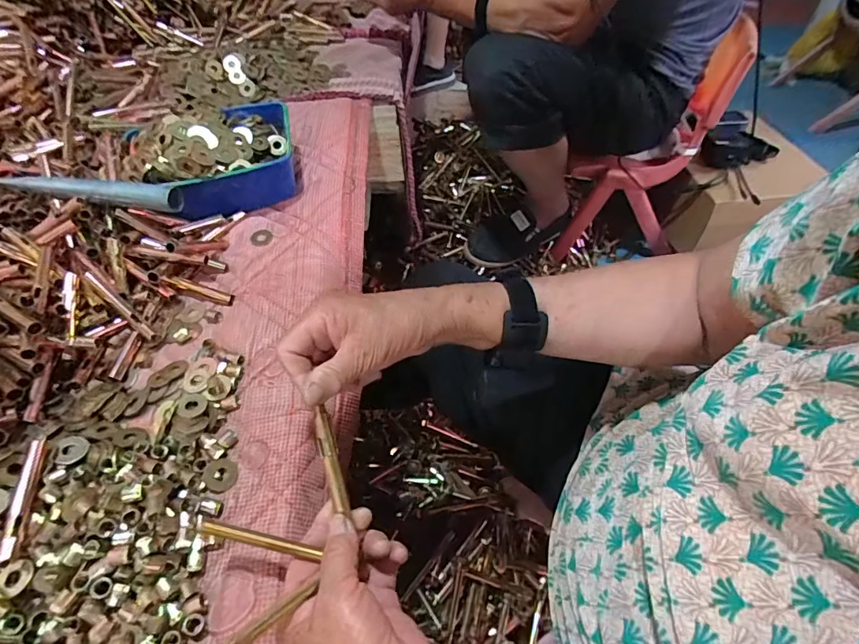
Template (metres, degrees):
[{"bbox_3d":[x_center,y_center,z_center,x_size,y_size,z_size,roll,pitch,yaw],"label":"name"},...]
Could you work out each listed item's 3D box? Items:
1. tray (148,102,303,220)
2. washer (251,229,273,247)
[{"bbox_3d":[-0.248,-0.205,0.574,0.161,0.081,0.140,-12,53,-9],"label":"tray"},{"bbox_3d":[-0.194,-0.098,0.544,0.025,0.004,0.030,-24,54,-17],"label":"washer"}]

